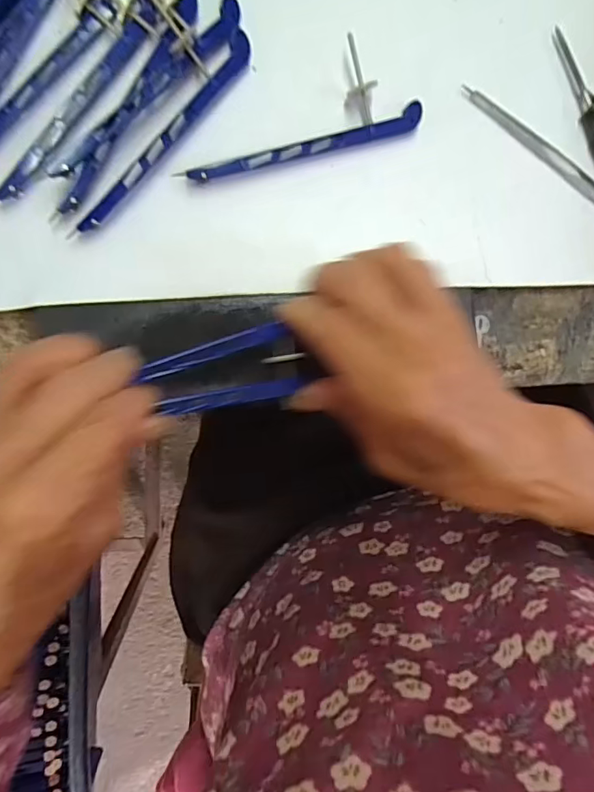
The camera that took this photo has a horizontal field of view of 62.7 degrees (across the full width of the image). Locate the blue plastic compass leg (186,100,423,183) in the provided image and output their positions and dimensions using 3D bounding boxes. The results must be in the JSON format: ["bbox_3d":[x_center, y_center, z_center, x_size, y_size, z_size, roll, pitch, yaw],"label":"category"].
[{"bbox_3d":[0.006,-0.123,0.241,0.120,0.005,0.011,-19,95,-5],"label":"blue plastic compass leg"}]

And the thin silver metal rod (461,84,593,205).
[{"bbox_3d":[0.131,-0.129,0.257,0.106,0.004,0.009,35,90,-7],"label":"thin silver metal rod"}]

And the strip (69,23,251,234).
[{"bbox_3d":[-0.061,-0.122,0.229,0.011,0.008,0.123,38,89,-7],"label":"strip"}]

